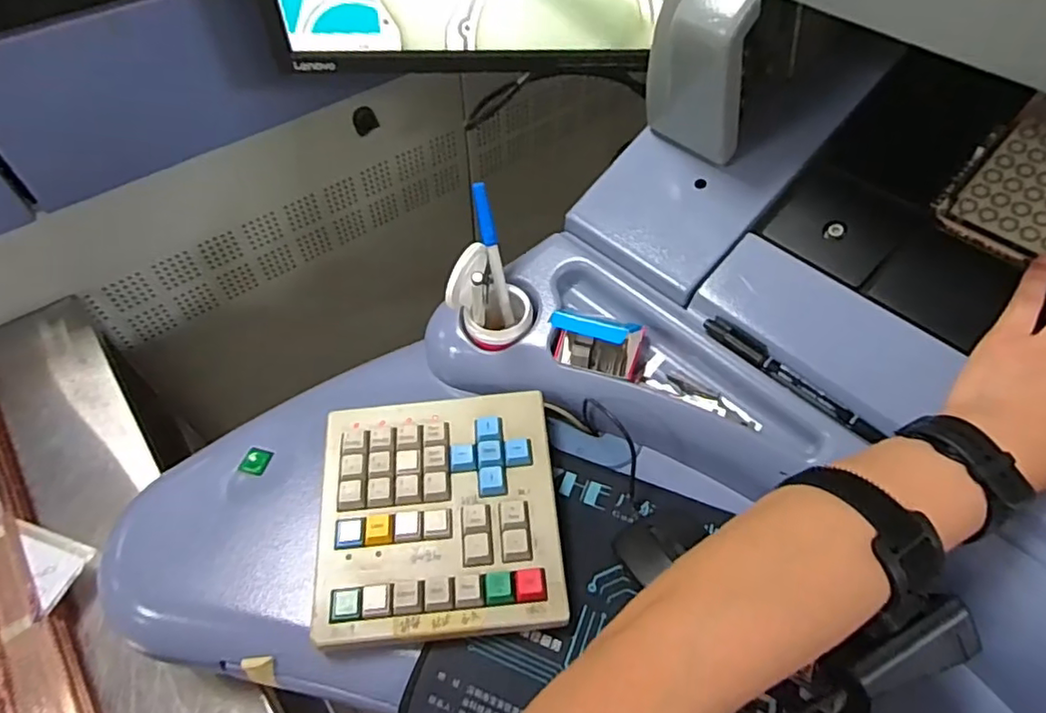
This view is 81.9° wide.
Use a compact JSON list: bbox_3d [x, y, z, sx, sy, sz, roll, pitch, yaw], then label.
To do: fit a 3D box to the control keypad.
[{"bbox_3d":[-0.056,0.100,0.399,0.152,0.025,0.156,-4,54,-4],"label":"control keypad"}]

